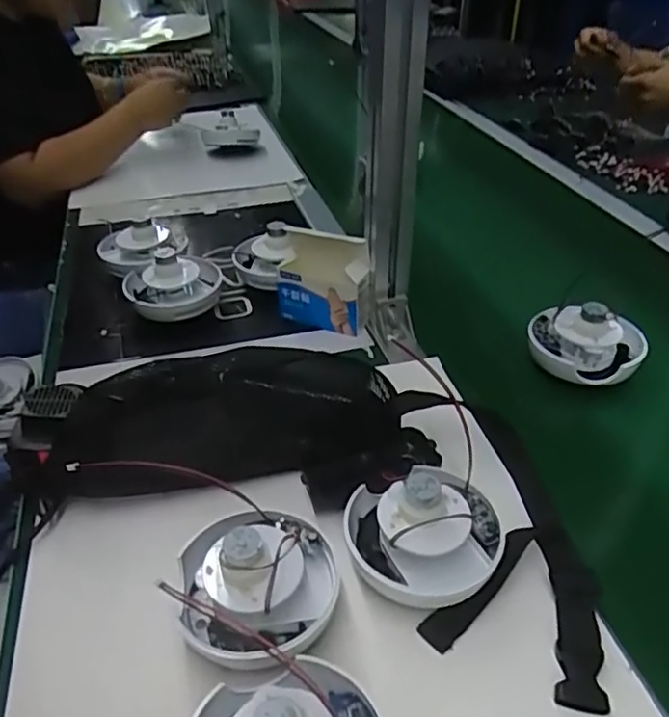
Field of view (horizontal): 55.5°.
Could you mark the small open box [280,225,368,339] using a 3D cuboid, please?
[{"bbox_3d":[-0.013,-0.087,0.689,0.097,0.102,0.038,14,39,19],"label":"small open box"}]

